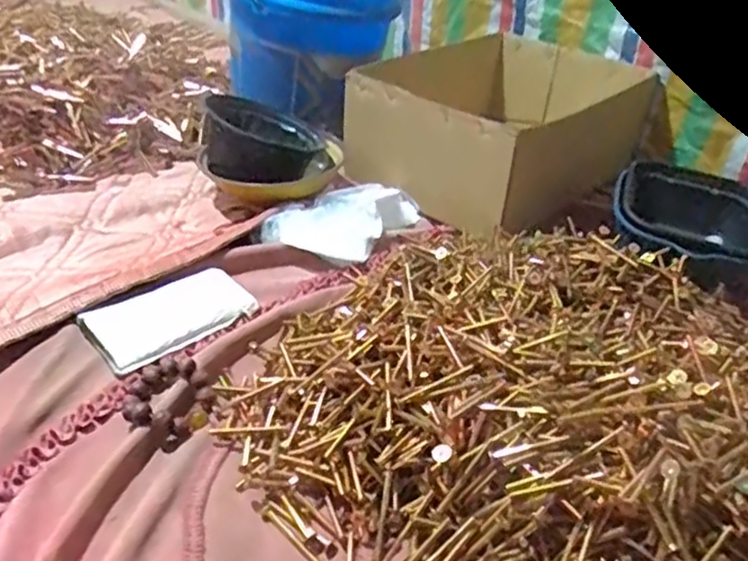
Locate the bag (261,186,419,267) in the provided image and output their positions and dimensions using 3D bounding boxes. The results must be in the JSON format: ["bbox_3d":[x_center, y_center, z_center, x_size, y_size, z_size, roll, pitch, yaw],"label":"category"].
[{"bbox_3d":[-0.025,-0.077,0.826,0.235,0.043,0.093,-14,41,-25],"label":"bag"}]

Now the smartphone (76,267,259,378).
[{"bbox_3d":[-0.207,0.035,0.669,0.161,0.012,0.086,-25,47,-35],"label":"smartphone"}]

